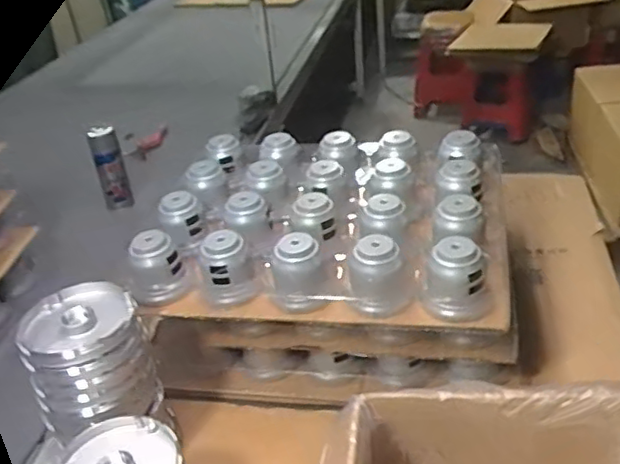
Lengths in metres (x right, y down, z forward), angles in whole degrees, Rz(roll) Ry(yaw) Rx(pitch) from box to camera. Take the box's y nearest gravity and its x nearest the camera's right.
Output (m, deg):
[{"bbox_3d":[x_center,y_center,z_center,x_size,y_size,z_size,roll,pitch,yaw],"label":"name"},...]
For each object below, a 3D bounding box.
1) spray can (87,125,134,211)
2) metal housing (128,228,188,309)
[{"bbox_3d":[-0.441,-0.132,1.417,0.067,0.189,0.064,-18,34,-17],"label":"spray can"},{"bbox_3d":[-0.217,0.050,0.893,0.076,0.078,0.076,-15,33,-12],"label":"metal housing"}]

